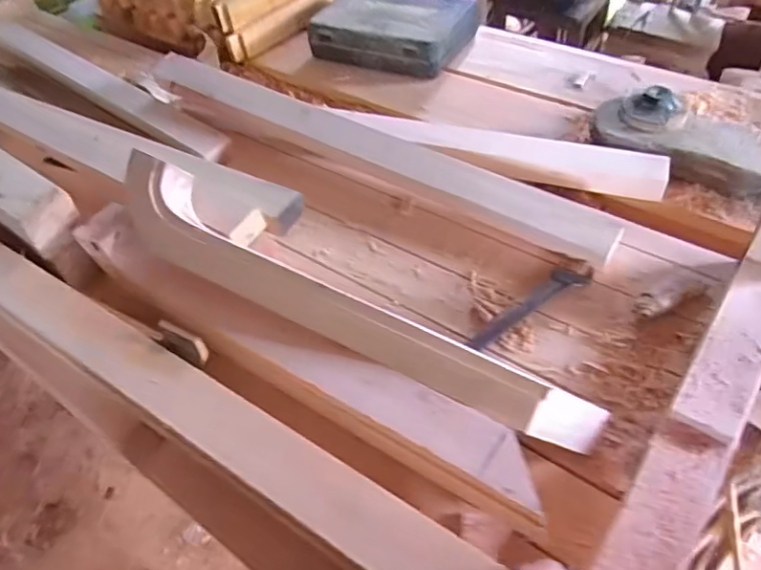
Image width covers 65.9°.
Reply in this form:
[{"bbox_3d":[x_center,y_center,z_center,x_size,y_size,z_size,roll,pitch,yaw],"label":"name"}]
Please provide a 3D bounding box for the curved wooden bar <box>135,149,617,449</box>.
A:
[{"bbox_3d":[-0.058,0.011,0.600,0.577,0.086,0.066,23,54,23],"label":"curved wooden bar"}]

